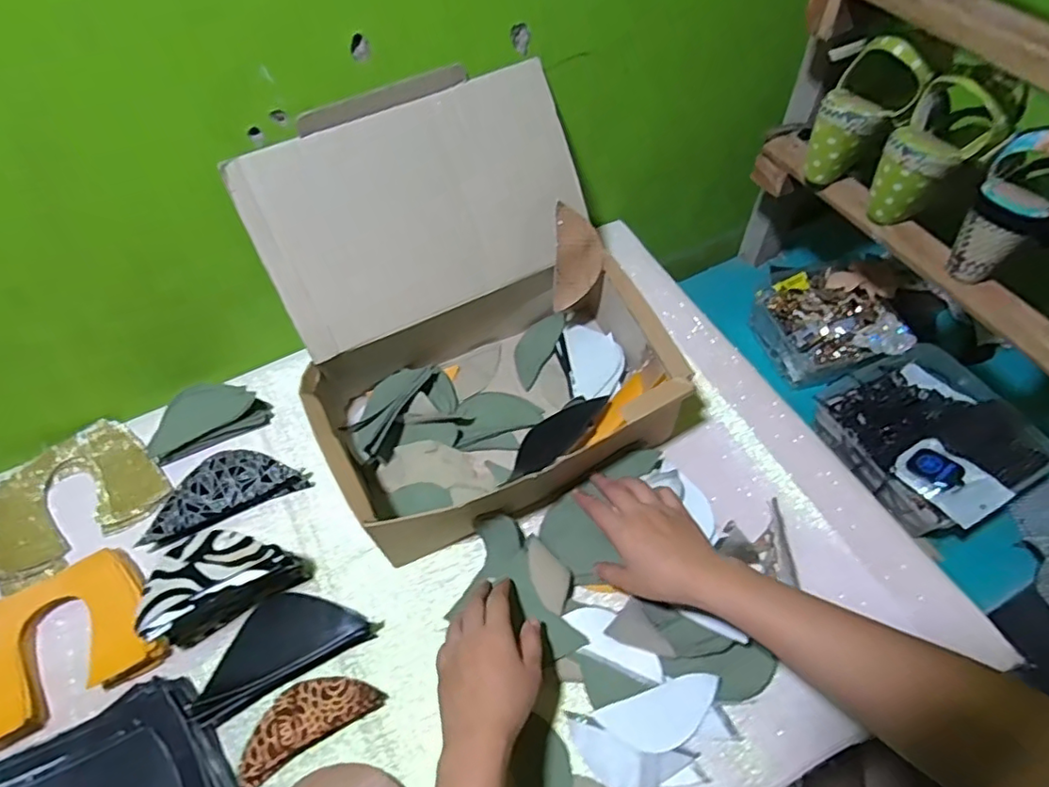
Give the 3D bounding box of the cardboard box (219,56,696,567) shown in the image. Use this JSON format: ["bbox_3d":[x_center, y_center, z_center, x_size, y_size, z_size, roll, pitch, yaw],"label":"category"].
[{"bbox_3d":[-0.053,-0.080,0.560,0.338,0.232,0.327,-25,61,-12],"label":"cardboard box"}]

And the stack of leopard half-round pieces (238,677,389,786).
[{"bbox_3d":[-0.184,0.271,0.489,0.121,0.016,0.049,-28,60,-15],"label":"stack of leopard half-round pieces"}]

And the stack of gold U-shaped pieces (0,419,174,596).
[{"bbox_3d":[-0.473,0.106,0.608,0.163,0.028,0.141,-38,63,-20],"label":"stack of gold U-shaped pieces"}]

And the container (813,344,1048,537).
[{"bbox_3d":[0.476,0.043,0.690,0.192,0.064,0.210,-22,58,-12],"label":"container"}]

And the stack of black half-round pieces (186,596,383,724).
[{"bbox_3d":[-0.218,0.214,0.508,0.146,0.033,0.075,-28,60,-15],"label":"stack of black half-round pieces"}]

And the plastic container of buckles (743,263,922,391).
[{"bbox_3d":[0.409,-0.097,0.798,0.142,0.070,0.177,-17,58,-9],"label":"plastic container of buckles"}]

